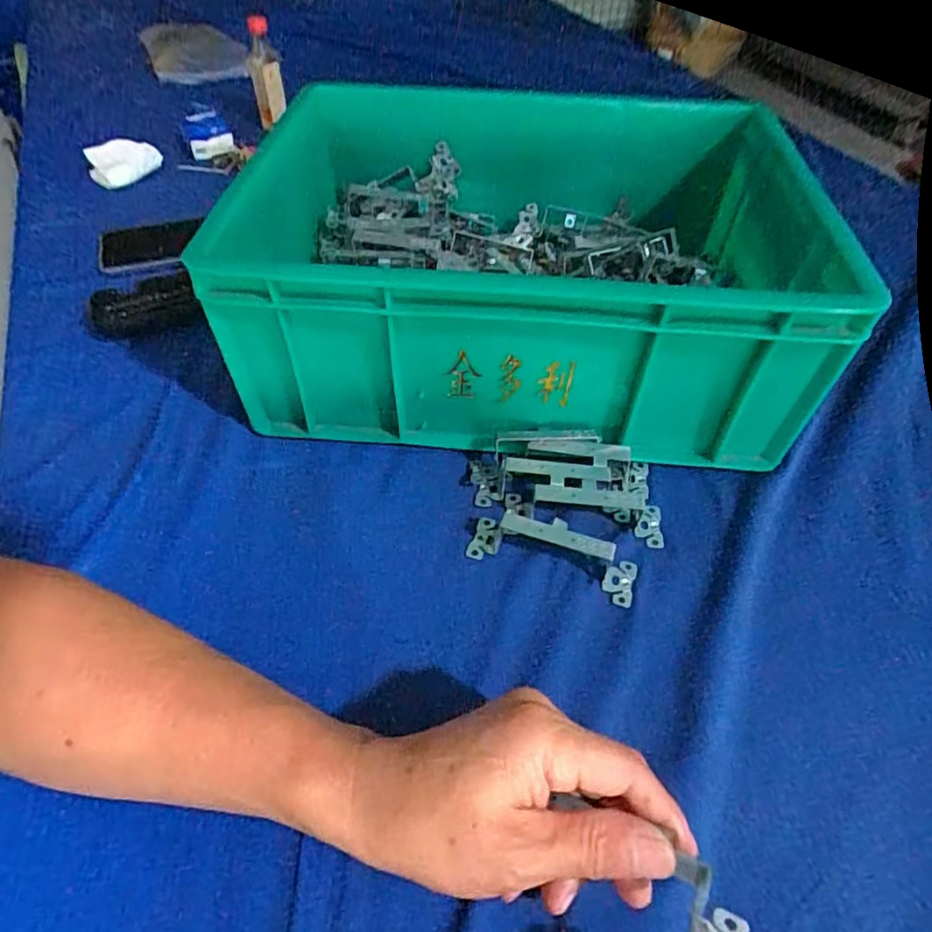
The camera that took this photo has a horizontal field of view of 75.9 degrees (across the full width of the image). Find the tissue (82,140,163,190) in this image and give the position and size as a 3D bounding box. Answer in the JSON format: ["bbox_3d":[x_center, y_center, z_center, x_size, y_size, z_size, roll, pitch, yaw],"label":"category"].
[{"bbox_3d":[-0.386,-0.342,0.675,0.080,0.037,0.035,-4,50,-4],"label":"tissue"}]

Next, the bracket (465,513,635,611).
[{"bbox_3d":[0.054,0.051,0.374,0.104,0.030,0.030,15,51,14],"label":"bracket"}]

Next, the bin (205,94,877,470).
[{"bbox_3d":[0.050,-0.172,0.488,0.399,0.158,0.324,2,49,3],"label":"bin"}]

